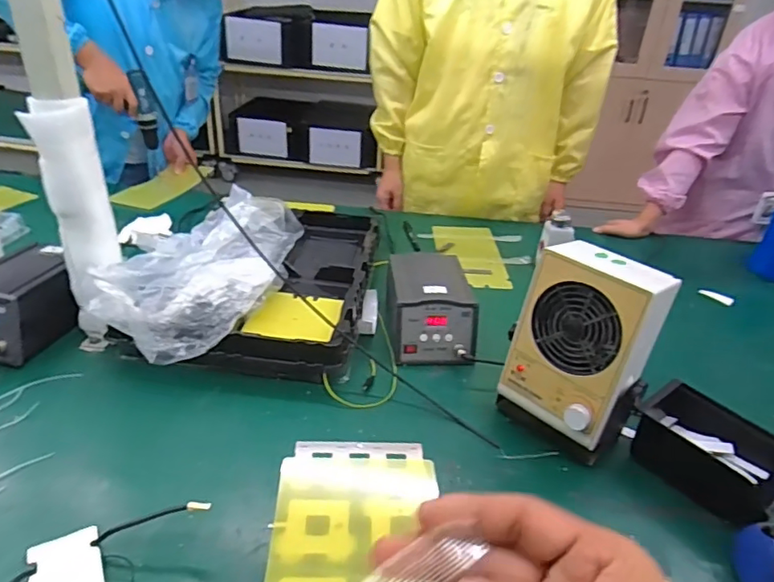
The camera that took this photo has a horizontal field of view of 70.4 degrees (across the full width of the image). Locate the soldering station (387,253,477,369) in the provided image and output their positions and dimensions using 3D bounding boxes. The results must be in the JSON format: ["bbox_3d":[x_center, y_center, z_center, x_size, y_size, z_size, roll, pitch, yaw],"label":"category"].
[{"bbox_3d":[0.072,0.017,0.919,0.129,0.093,0.211,1,31,-5],"label":"soldering station"}]

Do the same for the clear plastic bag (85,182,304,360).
[{"bbox_3d":[-0.265,-0.033,0.796,0.135,0.145,0.317,15,33,18],"label":"clear plastic bag"}]

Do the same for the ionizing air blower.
[{"bbox_3d":[0.247,0.077,0.694,0.120,0.236,0.155,-22,40,-36],"label":"ionizing air blower"}]

